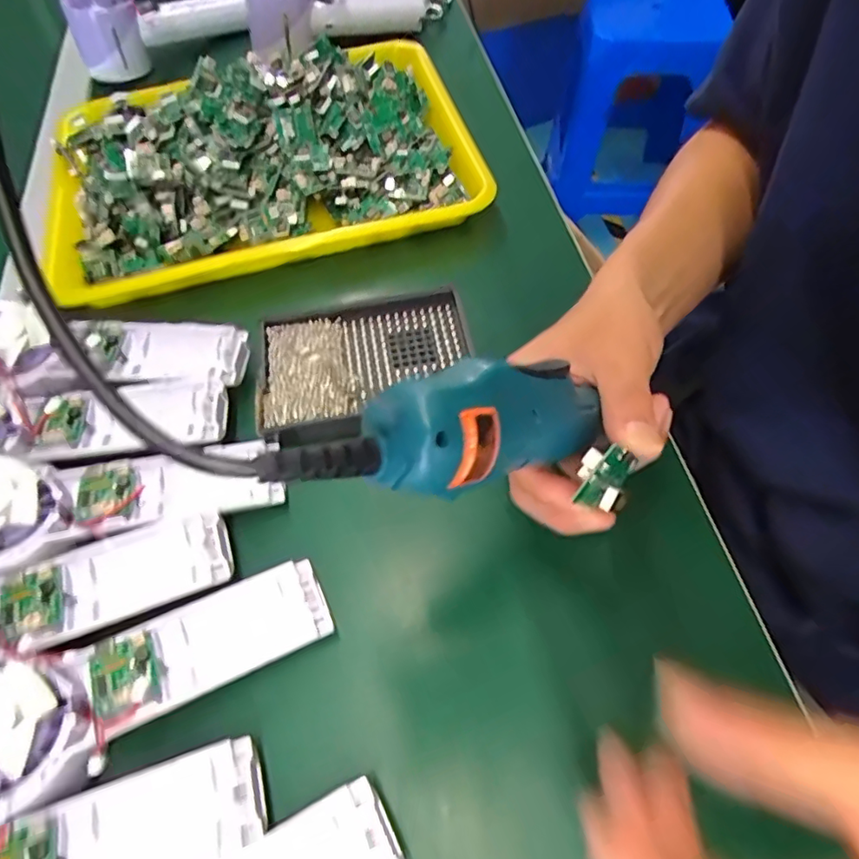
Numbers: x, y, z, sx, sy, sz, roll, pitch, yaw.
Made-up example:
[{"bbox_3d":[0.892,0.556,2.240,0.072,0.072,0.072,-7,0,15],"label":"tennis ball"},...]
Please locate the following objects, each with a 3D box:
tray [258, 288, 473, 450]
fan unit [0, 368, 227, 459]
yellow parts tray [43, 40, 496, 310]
[{"bbox_3d":[-0.041,-0.041,0.350,0.133,0.014,0.092,-11,60,-3],"label":"tray"},{"bbox_3d":[-0.209,-0.008,0.315,0.167,0.038,0.055,-11,60,-3],"label":"fan unit"},{"bbox_3d":[-0.143,-0.231,0.439,0.350,0.056,0.242,-17,60,-6],"label":"yellow parts tray"}]

